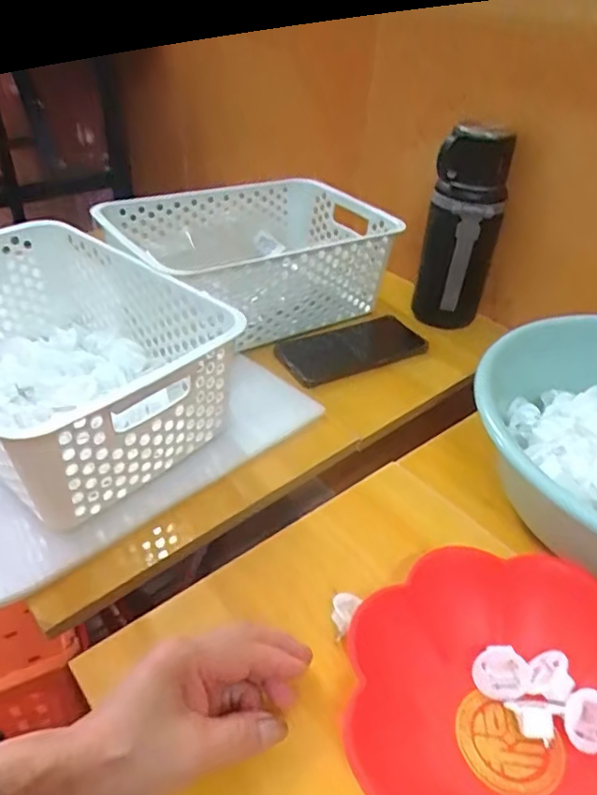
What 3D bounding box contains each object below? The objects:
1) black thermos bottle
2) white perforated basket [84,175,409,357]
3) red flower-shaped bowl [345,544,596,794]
[{"bbox_3d":[0.186,-0.185,0.668,0.081,0.219,0.062,14,39,13],"label":"black thermos bottle"},{"bbox_3d":[-0.055,-0.166,0.702,0.323,0.113,0.214,-23,45,-29],"label":"white perforated basket"},{"bbox_3d":[0.128,0.181,0.325,0.186,0.043,0.194,2,38,-2],"label":"red flower-shaped bowl"}]

